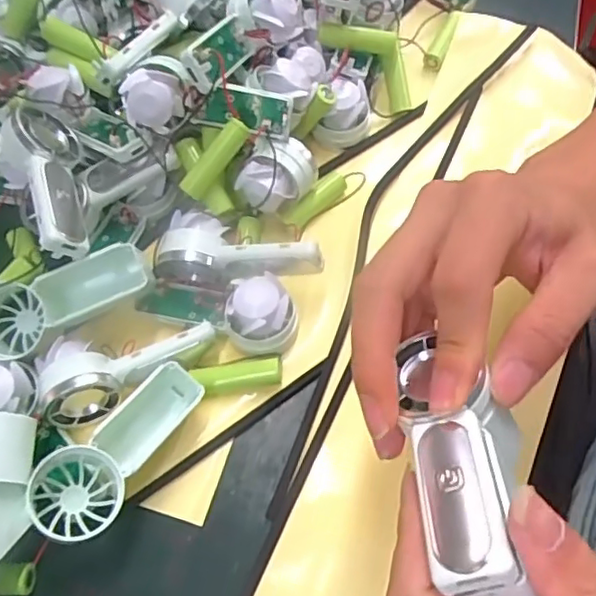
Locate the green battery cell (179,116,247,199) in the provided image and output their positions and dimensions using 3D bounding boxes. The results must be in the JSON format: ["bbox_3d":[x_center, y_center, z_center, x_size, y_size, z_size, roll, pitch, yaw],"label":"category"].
[{"bbox_3d":[-0.046,-0.077,0.345,0.011,0.013,0.049,43,101,20],"label":"green battery cell"}]

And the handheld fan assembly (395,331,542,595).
[{"bbox_3d":[0.057,0.055,0.211,0.037,0.023,0.099,-4,43,-1],"label":"handheld fan assembly"}]

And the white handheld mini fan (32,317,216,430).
[{"bbox_3d":[-0.088,0.035,0.322,0.091,0.030,0.037,-15,63,-6],"label":"white handheld mini fan"}]

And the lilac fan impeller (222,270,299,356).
[{"bbox_3d":[-0.020,0.010,0.335,0.037,0.030,0.034,-1,63,1],"label":"lilac fan impeller"}]

